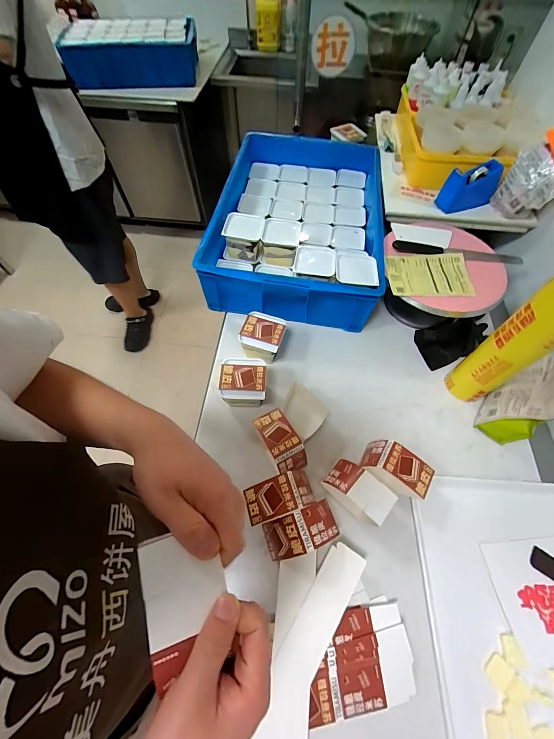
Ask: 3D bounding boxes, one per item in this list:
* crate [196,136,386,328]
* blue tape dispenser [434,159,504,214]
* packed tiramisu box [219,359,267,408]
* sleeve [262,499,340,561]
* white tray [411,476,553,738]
[{"bbox_3d":[0.071,-0.426,0.847,0.431,0.169,0.659,9,62,5],"label":"crate"},{"bbox_3d":[0.497,-0.466,0.741,0.137,0.087,0.053,-15,63,-8],"label":"blue tape dispenser"},{"bbox_3d":[-0.071,0.035,0.633,0.092,0.084,0.096,0,62,0],"label":"packed tiramisu box"},{"bbox_3d":[0.041,0.271,0.484,0.118,0.062,0.059,-18,63,-9],"label":"sleeve"},{"bbox_3d":[0.414,0.407,0.474,0.324,0.025,0.419,3,62,1],"label":"white tray"}]

